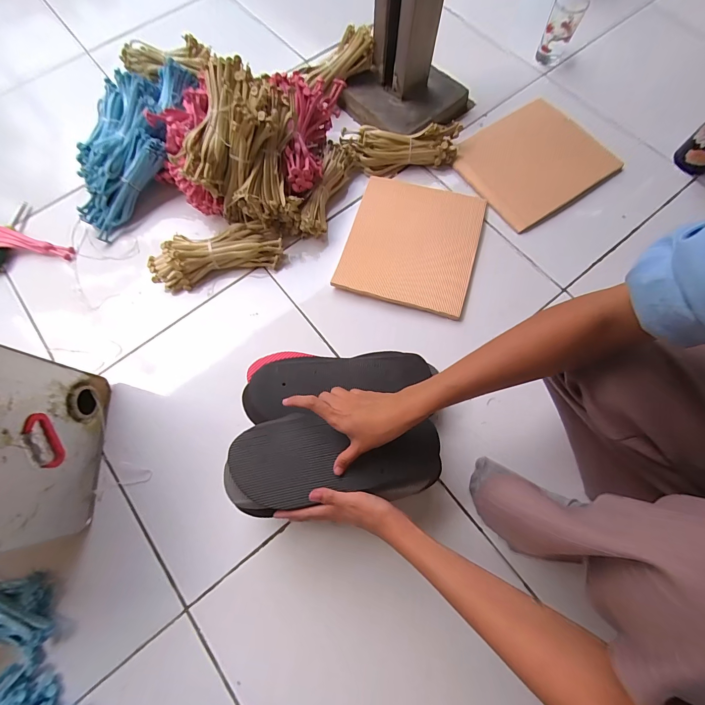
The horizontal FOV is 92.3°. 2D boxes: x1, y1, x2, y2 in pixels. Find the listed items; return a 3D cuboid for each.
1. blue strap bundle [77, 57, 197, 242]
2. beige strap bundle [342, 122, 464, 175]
[{"bbox_3d":[-0.458,-0.439,0.692,0.198,0.102,0.405,-1,73,2],"label":"blue strap bundle"},{"bbox_3d":[0.098,-0.415,0.694,0.236,0.061,0.075,0,73,2],"label":"beige strap bundle"}]

